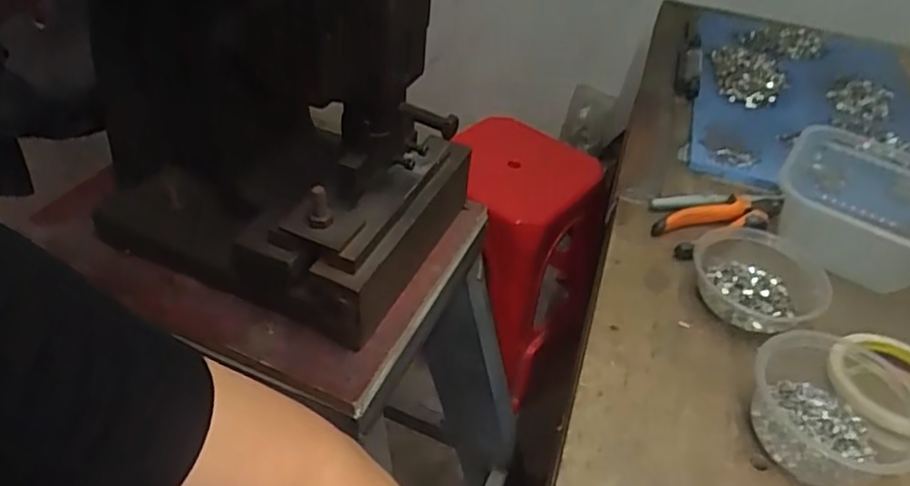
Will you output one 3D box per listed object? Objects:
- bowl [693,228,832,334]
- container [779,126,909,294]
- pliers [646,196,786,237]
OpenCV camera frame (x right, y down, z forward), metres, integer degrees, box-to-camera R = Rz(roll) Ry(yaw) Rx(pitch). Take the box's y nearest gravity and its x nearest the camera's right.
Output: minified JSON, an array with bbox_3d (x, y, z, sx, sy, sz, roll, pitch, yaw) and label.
[{"bbox_3d":[0.276,0.033,0.585,0.117,0.040,0.129,19,42,17],"label":"bowl"},{"bbox_3d":[0.418,-0.040,0.650,0.165,0.061,0.208,26,44,23],"label":"container"},{"bbox_3d":[0.273,-0.035,0.683,0.143,0.025,0.049,-1,40,-7],"label":"pliers"}]

